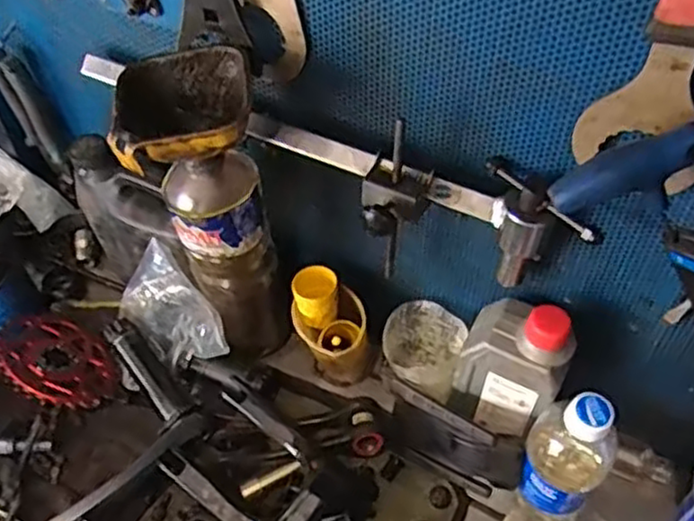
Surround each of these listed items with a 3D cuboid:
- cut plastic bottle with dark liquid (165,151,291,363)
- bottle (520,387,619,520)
[{"bbox_3d":[-0.097,0.013,0.608,0.078,0.236,0.060,-11,51,-7],"label":"cut plastic bottle with dark liquid"},{"bbox_3d":[0.168,0.151,0.544,0.053,0.164,0.064,24,55,20],"label":"bottle"}]

